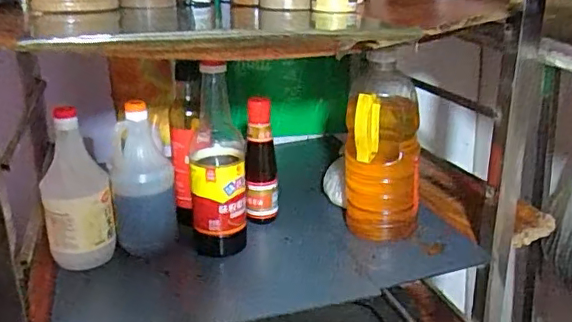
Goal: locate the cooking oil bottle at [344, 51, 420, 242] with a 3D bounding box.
[{"bbox_3d":[0.141,-0.018,0.826,0.107,0.241,0.109,1,22,10],"label":"cooking oil bottle"}]

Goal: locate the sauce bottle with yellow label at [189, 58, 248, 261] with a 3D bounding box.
[{"bbox_3d":[-0.097,-0.004,0.771,0.076,0.265,0.087,-4,22,-3],"label":"sauce bottle with yellow label"}]

